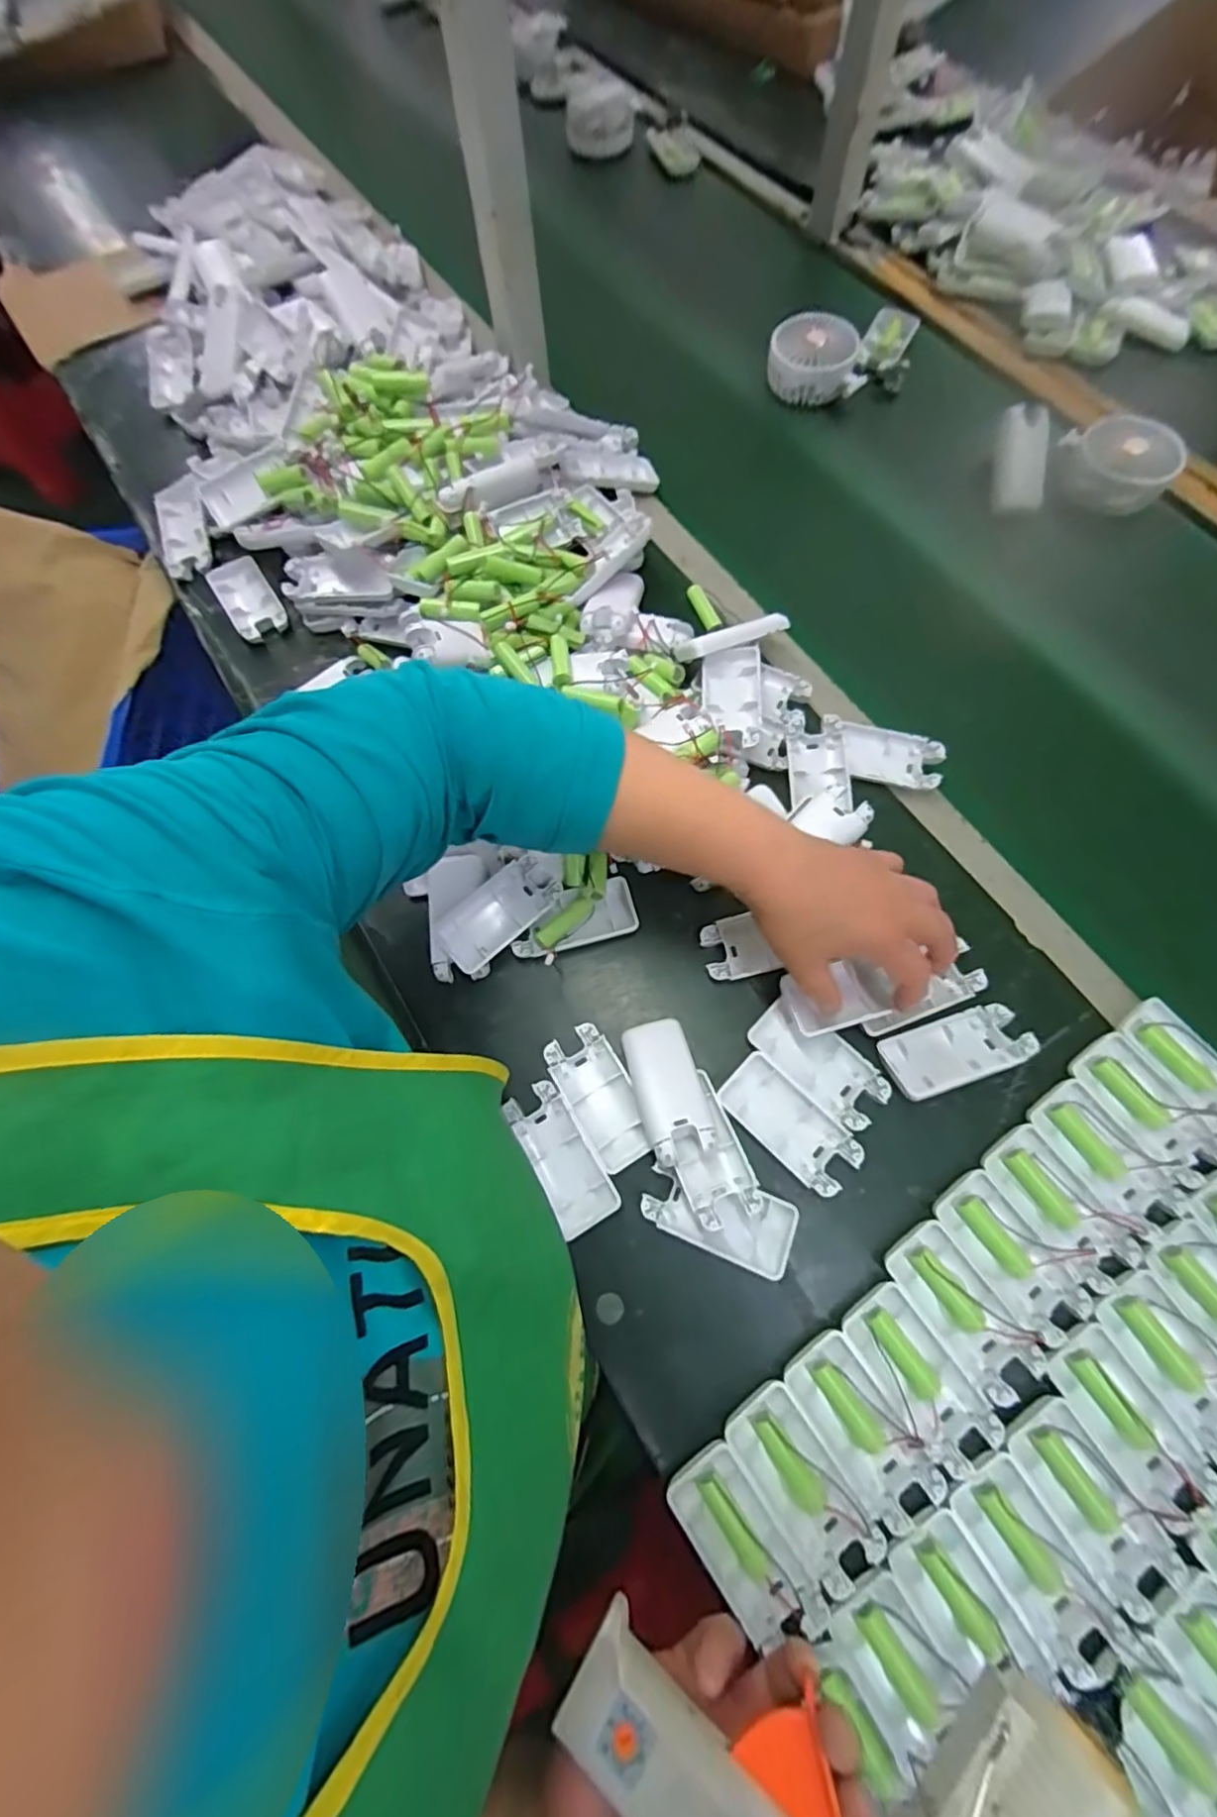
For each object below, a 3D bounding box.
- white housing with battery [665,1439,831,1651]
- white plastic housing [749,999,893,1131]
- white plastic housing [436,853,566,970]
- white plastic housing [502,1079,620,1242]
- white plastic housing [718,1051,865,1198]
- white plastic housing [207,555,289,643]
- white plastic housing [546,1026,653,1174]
[{"bbox_3d":[0.075,0.354,0.347,0.042,0.023,0.091,-35,73,-9],"label":"white housing with battery"},{"bbox_3d":[0.145,0.107,0.433,0.094,0.017,0.044,41,78,14],"label":"white plastic housing"},{"bbox_3d":[-0.080,0.003,0.459,0.093,0.017,0.045,-42,101,-16],"label":"white plastic housing"},{"bbox_3d":[-0.033,0.165,0.417,0.042,0.010,0.094,-31,73,-8],"label":"white plastic housing"},{"bbox_3d":[0.120,0.144,0.418,0.093,0.011,0.044,42,78,15],"label":"white plastic housing"},{"bbox_3d":[-0.341,-0.292,0.590,0.047,0.012,0.097,-33,73,-8],"label":"white plastic housing"},{"bbox_3d":[-0.005,0.128,0.429,0.043,0.011,0.094,-31,73,-8],"label":"white plastic housing"}]

